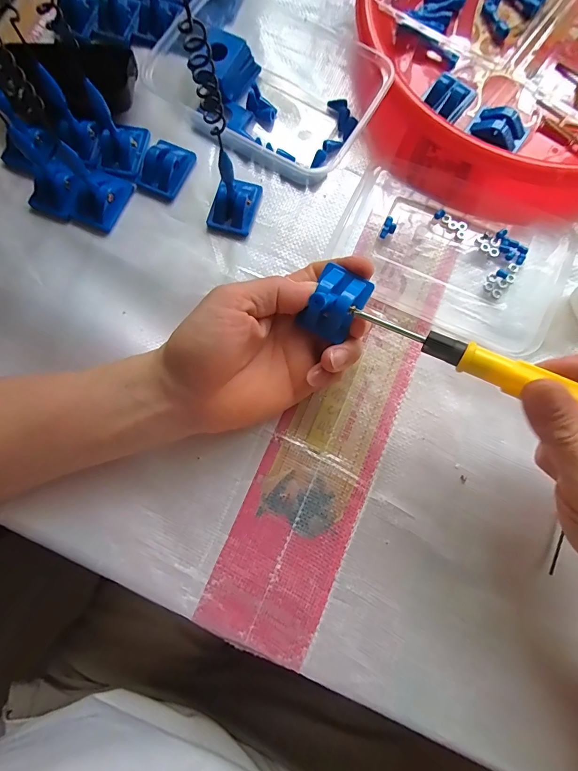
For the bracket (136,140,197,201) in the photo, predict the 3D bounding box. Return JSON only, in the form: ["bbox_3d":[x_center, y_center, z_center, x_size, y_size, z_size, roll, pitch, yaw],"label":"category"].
[{"bbox_3d":[-0.099,-0.176,0.301,0.034,0.016,0.044,26,80,5],"label":"bracket"}]

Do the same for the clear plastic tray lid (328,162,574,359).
[{"bbox_3d":[0.121,-0.098,0.288,0.167,0.008,0.105,27,80,5],"label":"clear plastic tray lid"}]

